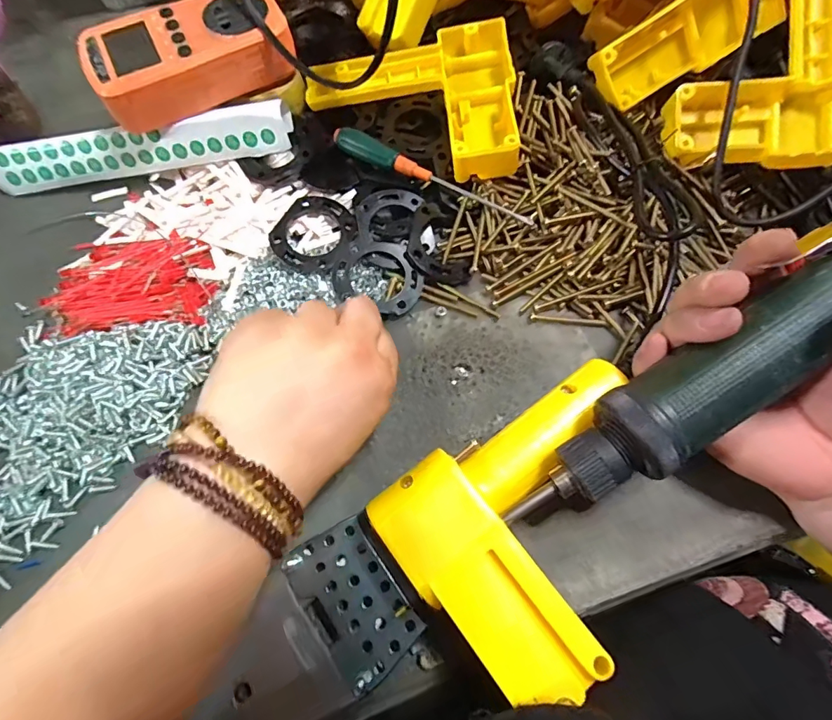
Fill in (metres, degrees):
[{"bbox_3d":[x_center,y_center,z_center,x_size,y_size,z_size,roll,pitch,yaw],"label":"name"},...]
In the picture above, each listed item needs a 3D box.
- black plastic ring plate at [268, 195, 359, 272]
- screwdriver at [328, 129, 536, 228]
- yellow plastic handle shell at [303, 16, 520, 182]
[{"bbox_3d":[-0.067,-0.086,0.302,0.055,0.006,0.055,1,71,-2],"label":"black plastic ring plate"},{"bbox_3d":[0.010,-0.126,0.304,0.150,0.015,0.013,26,72,10],"label":"screwdriver"},{"bbox_3d":[-0.004,-0.178,0.310,0.142,0.034,0.116,1,69,1],"label":"yellow plastic handle shell"}]

